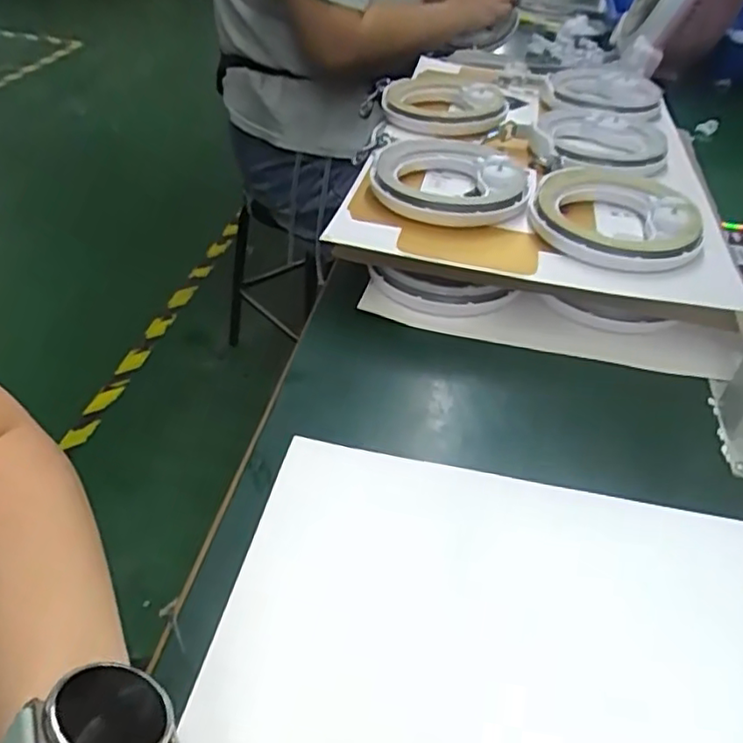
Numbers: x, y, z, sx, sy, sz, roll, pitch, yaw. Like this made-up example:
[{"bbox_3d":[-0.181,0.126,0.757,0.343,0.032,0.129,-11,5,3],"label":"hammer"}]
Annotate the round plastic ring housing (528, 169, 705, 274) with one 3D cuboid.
[{"bbox_3d":[0.192,-0.124,0.499,0.123,0.027,0.126,21,41,16],"label":"round plastic ring housing"}]

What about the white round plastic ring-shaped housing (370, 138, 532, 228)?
[{"bbox_3d":[0.064,-0.158,0.527,0.128,0.027,0.120,5,39,-4],"label":"white round plastic ring-shaped housing"}]

